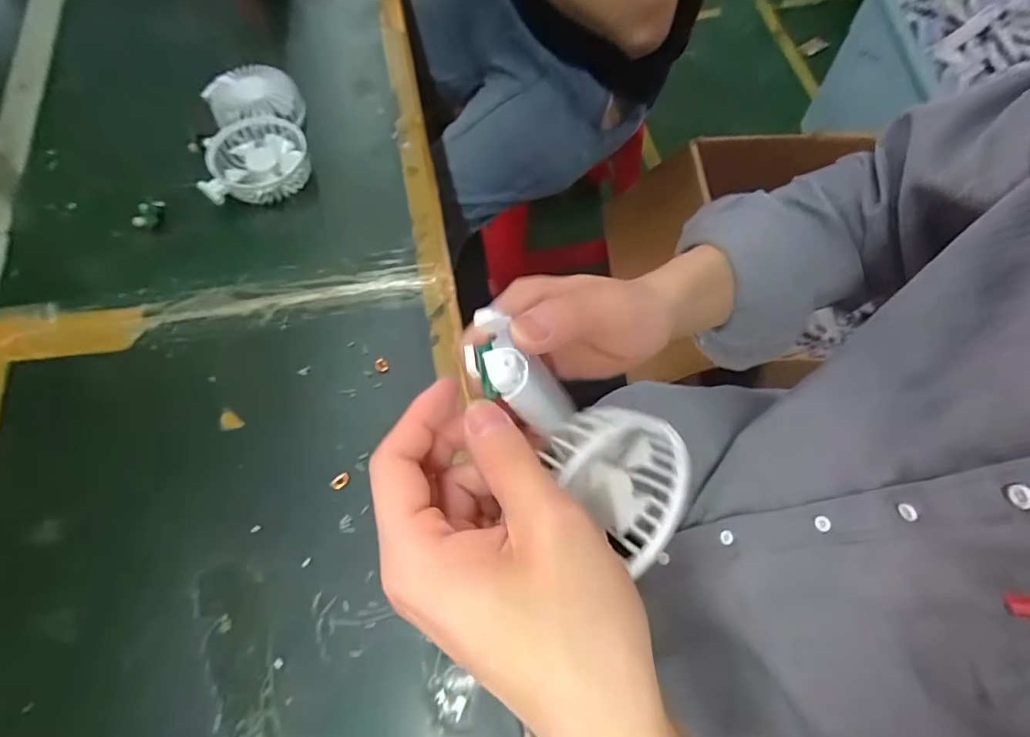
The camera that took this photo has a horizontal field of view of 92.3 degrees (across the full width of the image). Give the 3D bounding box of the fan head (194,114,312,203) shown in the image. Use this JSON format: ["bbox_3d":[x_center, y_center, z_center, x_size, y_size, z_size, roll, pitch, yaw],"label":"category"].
[{"bbox_3d":[-0.254,-0.203,0.490,0.097,0.031,0.089,-10,67,-7],"label":"fan head"}]

